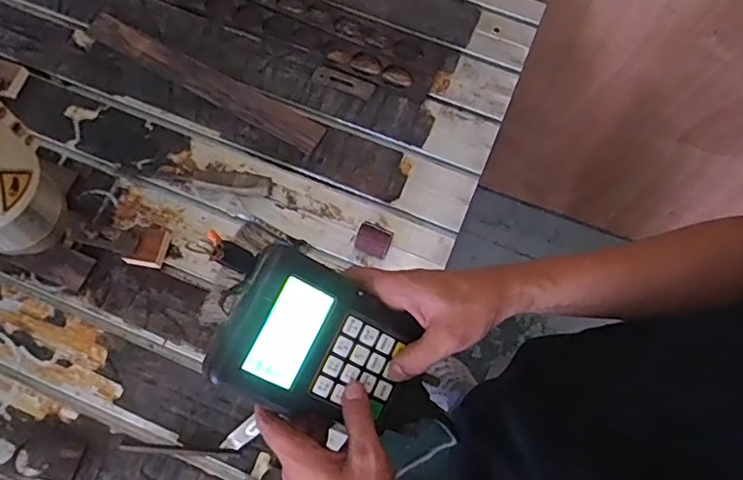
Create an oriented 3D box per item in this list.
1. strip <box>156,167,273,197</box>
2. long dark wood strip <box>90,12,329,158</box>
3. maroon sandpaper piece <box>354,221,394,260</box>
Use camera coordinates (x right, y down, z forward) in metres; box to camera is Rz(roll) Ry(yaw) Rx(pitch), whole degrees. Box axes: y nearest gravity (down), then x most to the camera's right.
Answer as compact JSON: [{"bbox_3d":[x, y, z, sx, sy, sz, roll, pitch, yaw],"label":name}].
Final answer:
[{"bbox_3d":[-0.225,-0.084,0.815,0.163,0.023,0.030,9,69,2],"label":"strip"},{"bbox_3d":[-0.256,-0.247,0.881,0.410,0.010,0.054,29,71,9],"label":"long dark wood strip"},{"bbox_3d":[0.004,0.000,0.787,0.046,0.025,0.040,21,70,6],"label":"maroon sandpaper piece"}]

